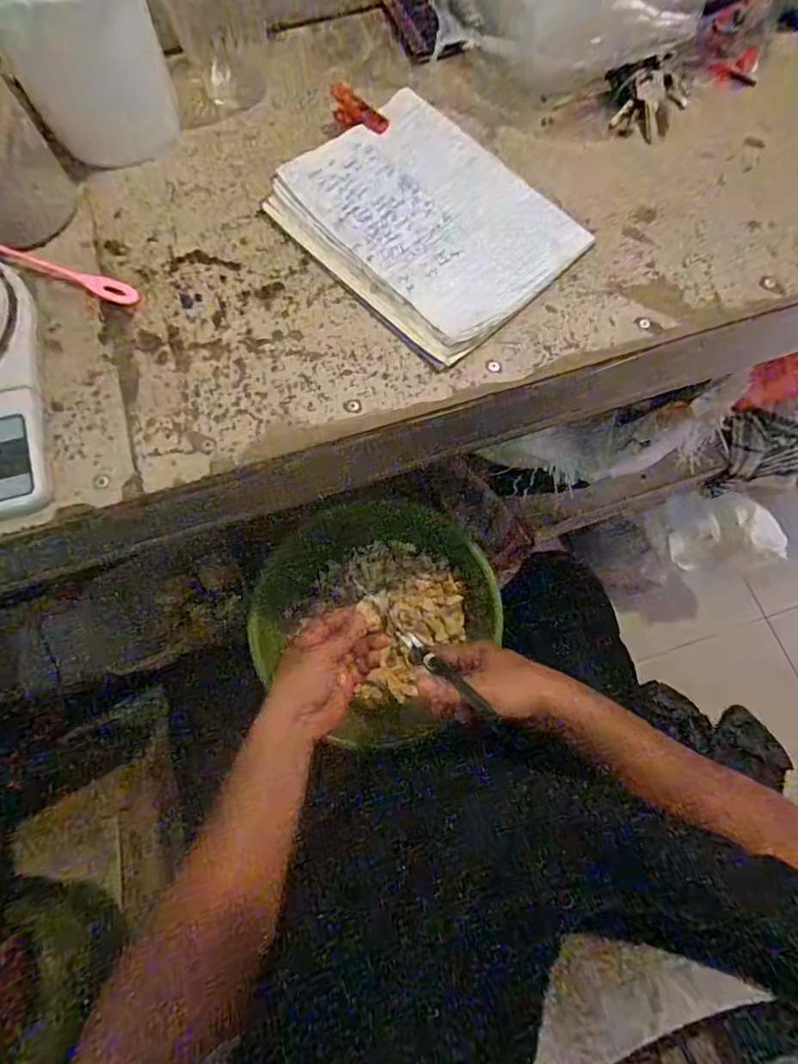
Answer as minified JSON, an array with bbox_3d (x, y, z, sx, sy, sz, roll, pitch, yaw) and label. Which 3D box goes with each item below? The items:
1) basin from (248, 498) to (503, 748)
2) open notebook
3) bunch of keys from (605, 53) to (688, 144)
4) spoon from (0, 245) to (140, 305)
[{"bbox_3d":[-0.040,0.102,0.643,0.311,0.087,0.315,0,73,1],"label":"basin"},{"bbox_3d":[0.019,-0.239,0.385,0.161,0.017,0.210,-42,77,-11],"label":"open notebook"},{"bbox_3d":[0.209,-0.363,0.417,0.067,0.019,0.068,0,73,1],"label":"bunch of keys"},{"bbox_3d":[-0.281,-0.205,0.380,0.174,0.018,0.022,18,74,7],"label":"spoon"}]

